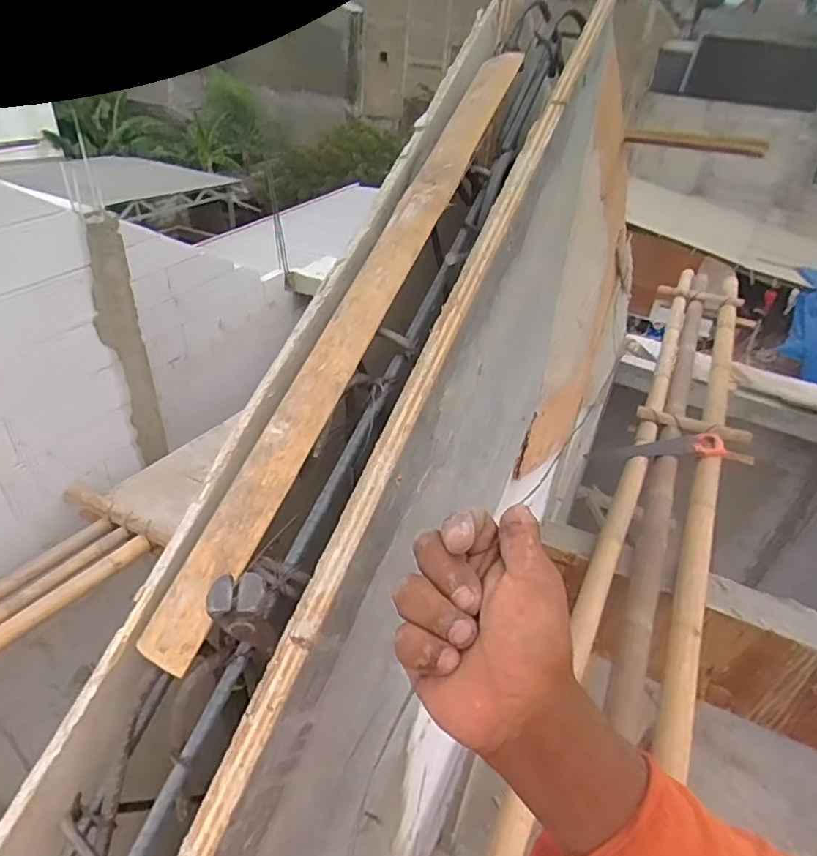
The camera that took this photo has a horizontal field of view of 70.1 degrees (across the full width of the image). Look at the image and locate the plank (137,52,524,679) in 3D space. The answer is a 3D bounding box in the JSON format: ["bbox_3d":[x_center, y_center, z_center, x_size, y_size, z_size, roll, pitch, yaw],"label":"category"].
[{"bbox_3d":[-0.030,-0.089,0.407,0.041,0.013,0.510,19,69,18],"label":"plank"}]

